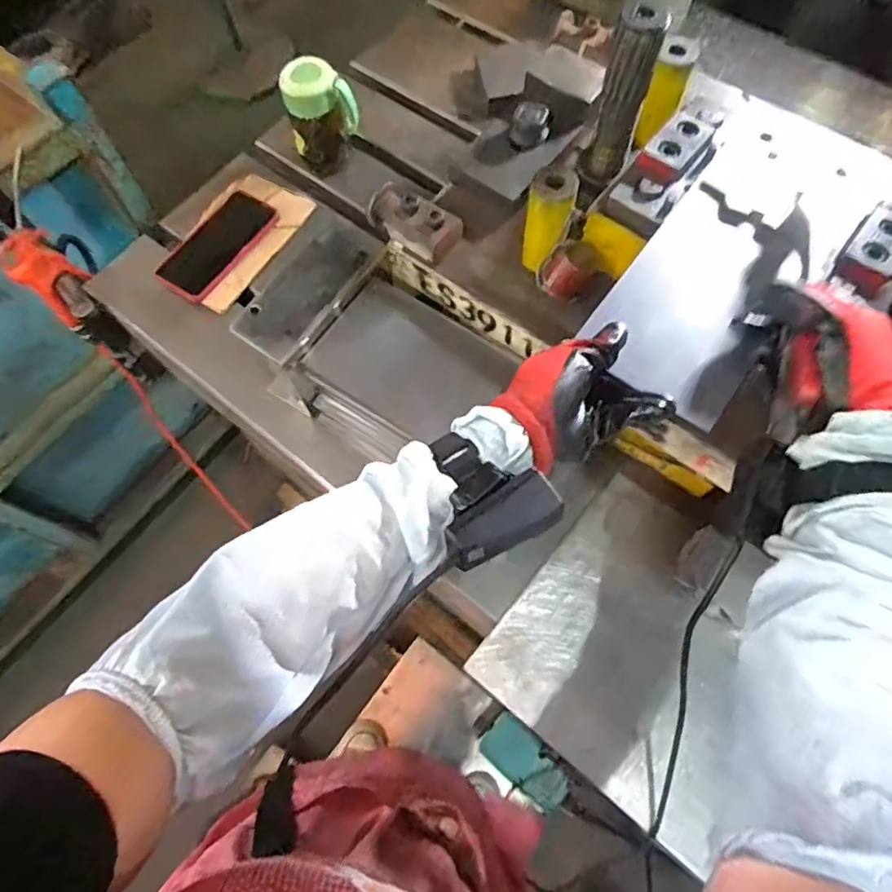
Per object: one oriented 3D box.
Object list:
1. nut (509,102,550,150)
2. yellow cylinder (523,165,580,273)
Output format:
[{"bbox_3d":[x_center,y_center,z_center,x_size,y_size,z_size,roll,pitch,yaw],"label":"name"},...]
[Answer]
[{"bbox_3d":[0.086,-0.326,0.610,0.038,0.028,0.033,10,67,4],"label":"nut"},{"bbox_3d":[0.091,-0.202,0.539,0.040,0.088,0.038,10,67,4],"label":"yellow cylinder"}]

